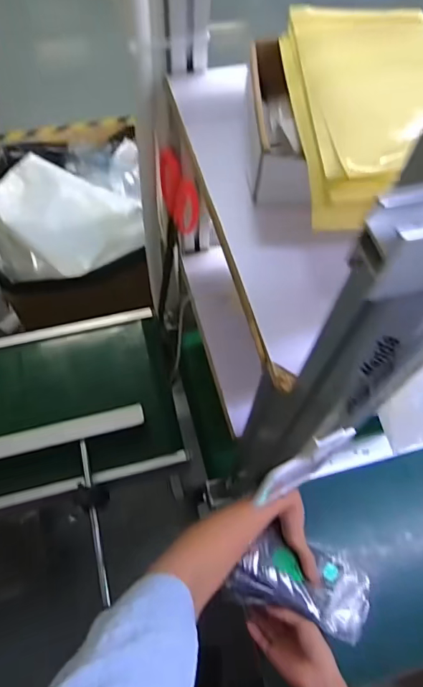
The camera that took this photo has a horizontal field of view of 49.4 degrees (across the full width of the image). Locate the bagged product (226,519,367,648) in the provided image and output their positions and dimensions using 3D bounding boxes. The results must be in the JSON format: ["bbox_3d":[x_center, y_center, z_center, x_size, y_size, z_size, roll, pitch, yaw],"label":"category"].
[{"bbox_3d":[0.125,0.331,0.638,0.183,0.088,0.101,14,63,4],"label":"bagged product"}]

